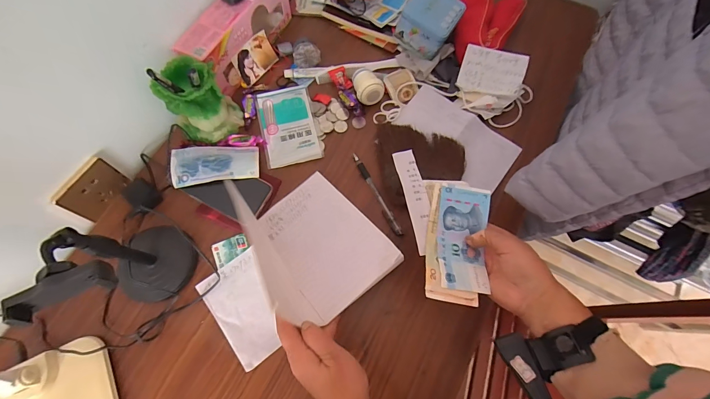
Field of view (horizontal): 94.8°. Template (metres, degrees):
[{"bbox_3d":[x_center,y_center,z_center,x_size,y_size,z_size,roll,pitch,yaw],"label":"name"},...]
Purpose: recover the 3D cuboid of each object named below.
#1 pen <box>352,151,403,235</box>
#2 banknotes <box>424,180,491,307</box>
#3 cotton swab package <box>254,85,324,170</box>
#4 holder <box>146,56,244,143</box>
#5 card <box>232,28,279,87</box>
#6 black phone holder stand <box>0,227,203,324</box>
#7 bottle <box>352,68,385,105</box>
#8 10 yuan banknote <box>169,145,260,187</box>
[{"bbox_3d":[0.035,-0.010,0.534,0.012,0.007,0.156,-25,73,-9],"label":"pen"},{"bbox_3d":[0.132,0.052,0.420,0.083,0.027,0.155,5,71,2],"label":"banknotes"},{"bbox_3d":[-0.119,-0.134,0.579,0.098,0.009,0.154,-13,71,-5],"label":"cotton swab package"},{"bbox_3d":[-0.250,-0.158,0.515,0.099,0.137,0.078,-36,75,-12],"label":"holder"},{"bbox_3d":[-0.179,-0.257,0.601,0.010,0.061,0.086,29,68,36],"label":"card"},{"bbox_3d":[-0.285,0.076,0.392,0.091,0.220,0.116,-27,73,-10],"label":"black phone holder stand"},{"bbox_3d":[0.024,-0.205,0.585,0.049,0.039,0.067,-12,71,-5],"label":"bottle"},{"bbox_3d":[-0.239,-0.060,0.560,0.144,0.012,0.071,-4,66,-6],"label":"10 yuan banknote"}]

